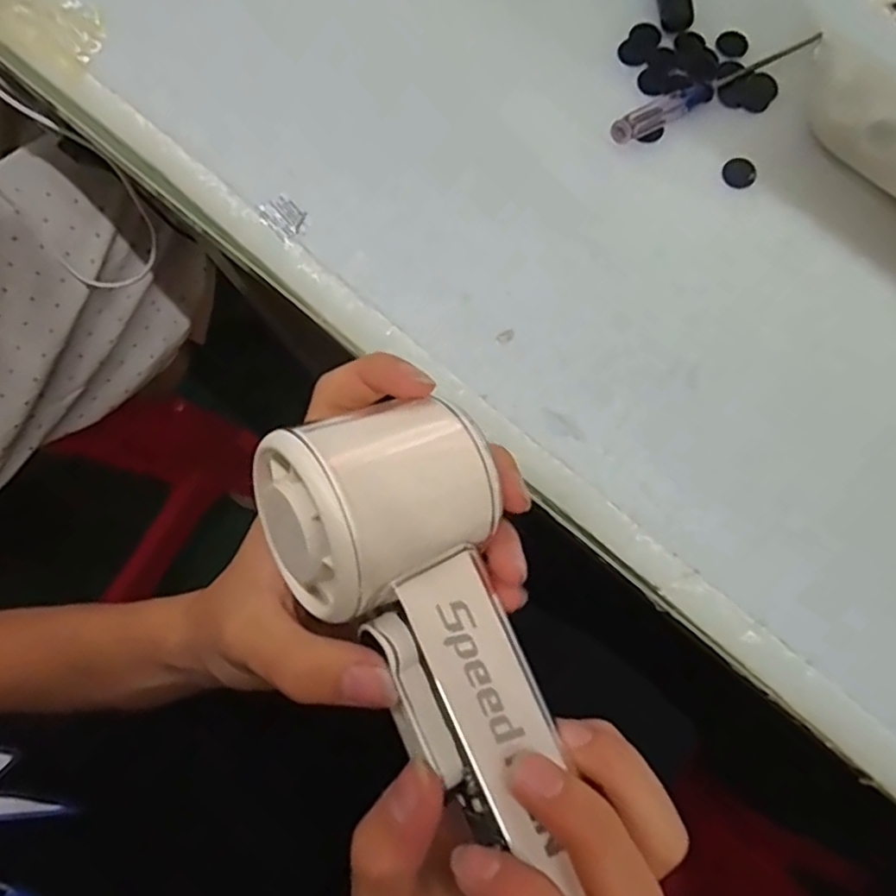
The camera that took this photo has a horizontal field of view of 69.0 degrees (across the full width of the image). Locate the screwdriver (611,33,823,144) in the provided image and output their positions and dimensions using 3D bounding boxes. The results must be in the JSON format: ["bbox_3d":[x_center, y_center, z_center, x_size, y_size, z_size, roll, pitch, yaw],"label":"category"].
[{"bbox_3d":[0.127,-0.171,0.307,0.109,0.009,0.010,-27,79,-3],"label":"screwdriver"}]

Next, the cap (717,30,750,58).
[{"bbox_3d":[0.138,-0.196,0.317,0.015,0.004,0.014,0,80,1],"label":"cap"}]

